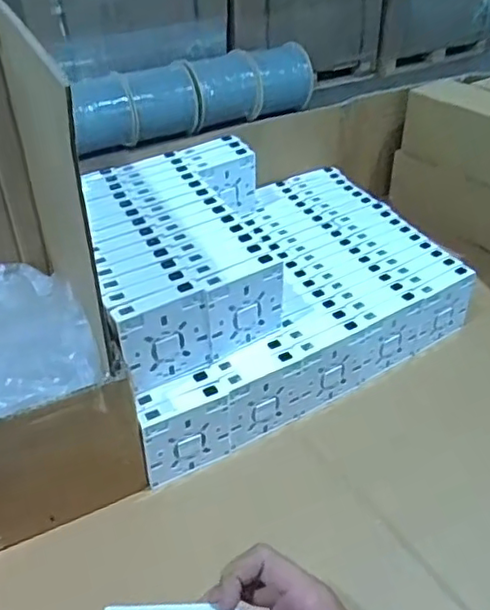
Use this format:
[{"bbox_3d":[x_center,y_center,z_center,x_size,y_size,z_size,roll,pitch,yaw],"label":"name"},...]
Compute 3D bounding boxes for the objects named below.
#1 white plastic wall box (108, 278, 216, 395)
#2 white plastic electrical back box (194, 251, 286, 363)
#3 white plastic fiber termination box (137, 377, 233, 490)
[{"bbox_3d":[-0.074,0.030,0.565,0.086,0.087,0.024,-26,43,-25],"label":"white plastic wall box"},{"bbox_3d":[0.001,0.000,0.603,0.091,0.087,0.021,-23,42,-23],"label":"white plastic electrical back box"},{"bbox_3d":[-0.055,0.121,0.582,0.088,0.081,0.023,-22,41,-21],"label":"white plastic fiber termination box"}]

